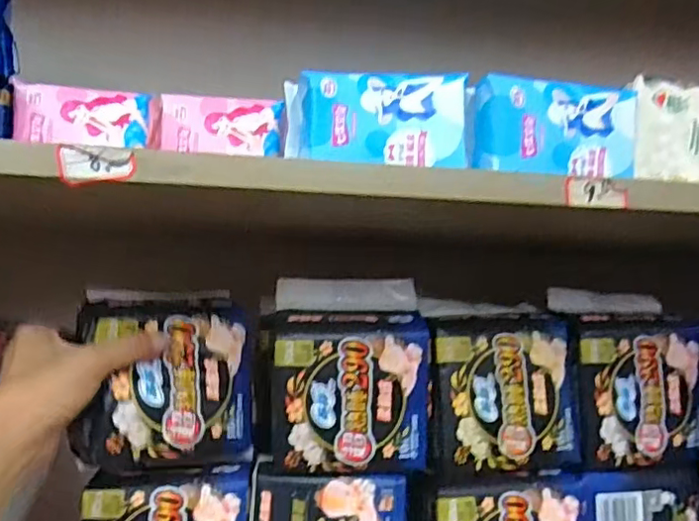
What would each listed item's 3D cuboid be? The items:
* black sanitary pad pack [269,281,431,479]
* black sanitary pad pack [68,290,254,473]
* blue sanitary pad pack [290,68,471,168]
[{"bbox_3d":[-0.002,0.085,0.437,0.120,0.132,0.048,2,-5,-8],"label":"black sanitary pad pack"},{"bbox_3d":[-0.132,0.082,0.424,0.121,0.118,0.058,5,-5,-32],"label":"black sanitary pad pack"},{"bbox_3d":[0.022,-0.096,0.408,0.133,0.063,0.033,2,-5,-2],"label":"blue sanitary pad pack"}]

